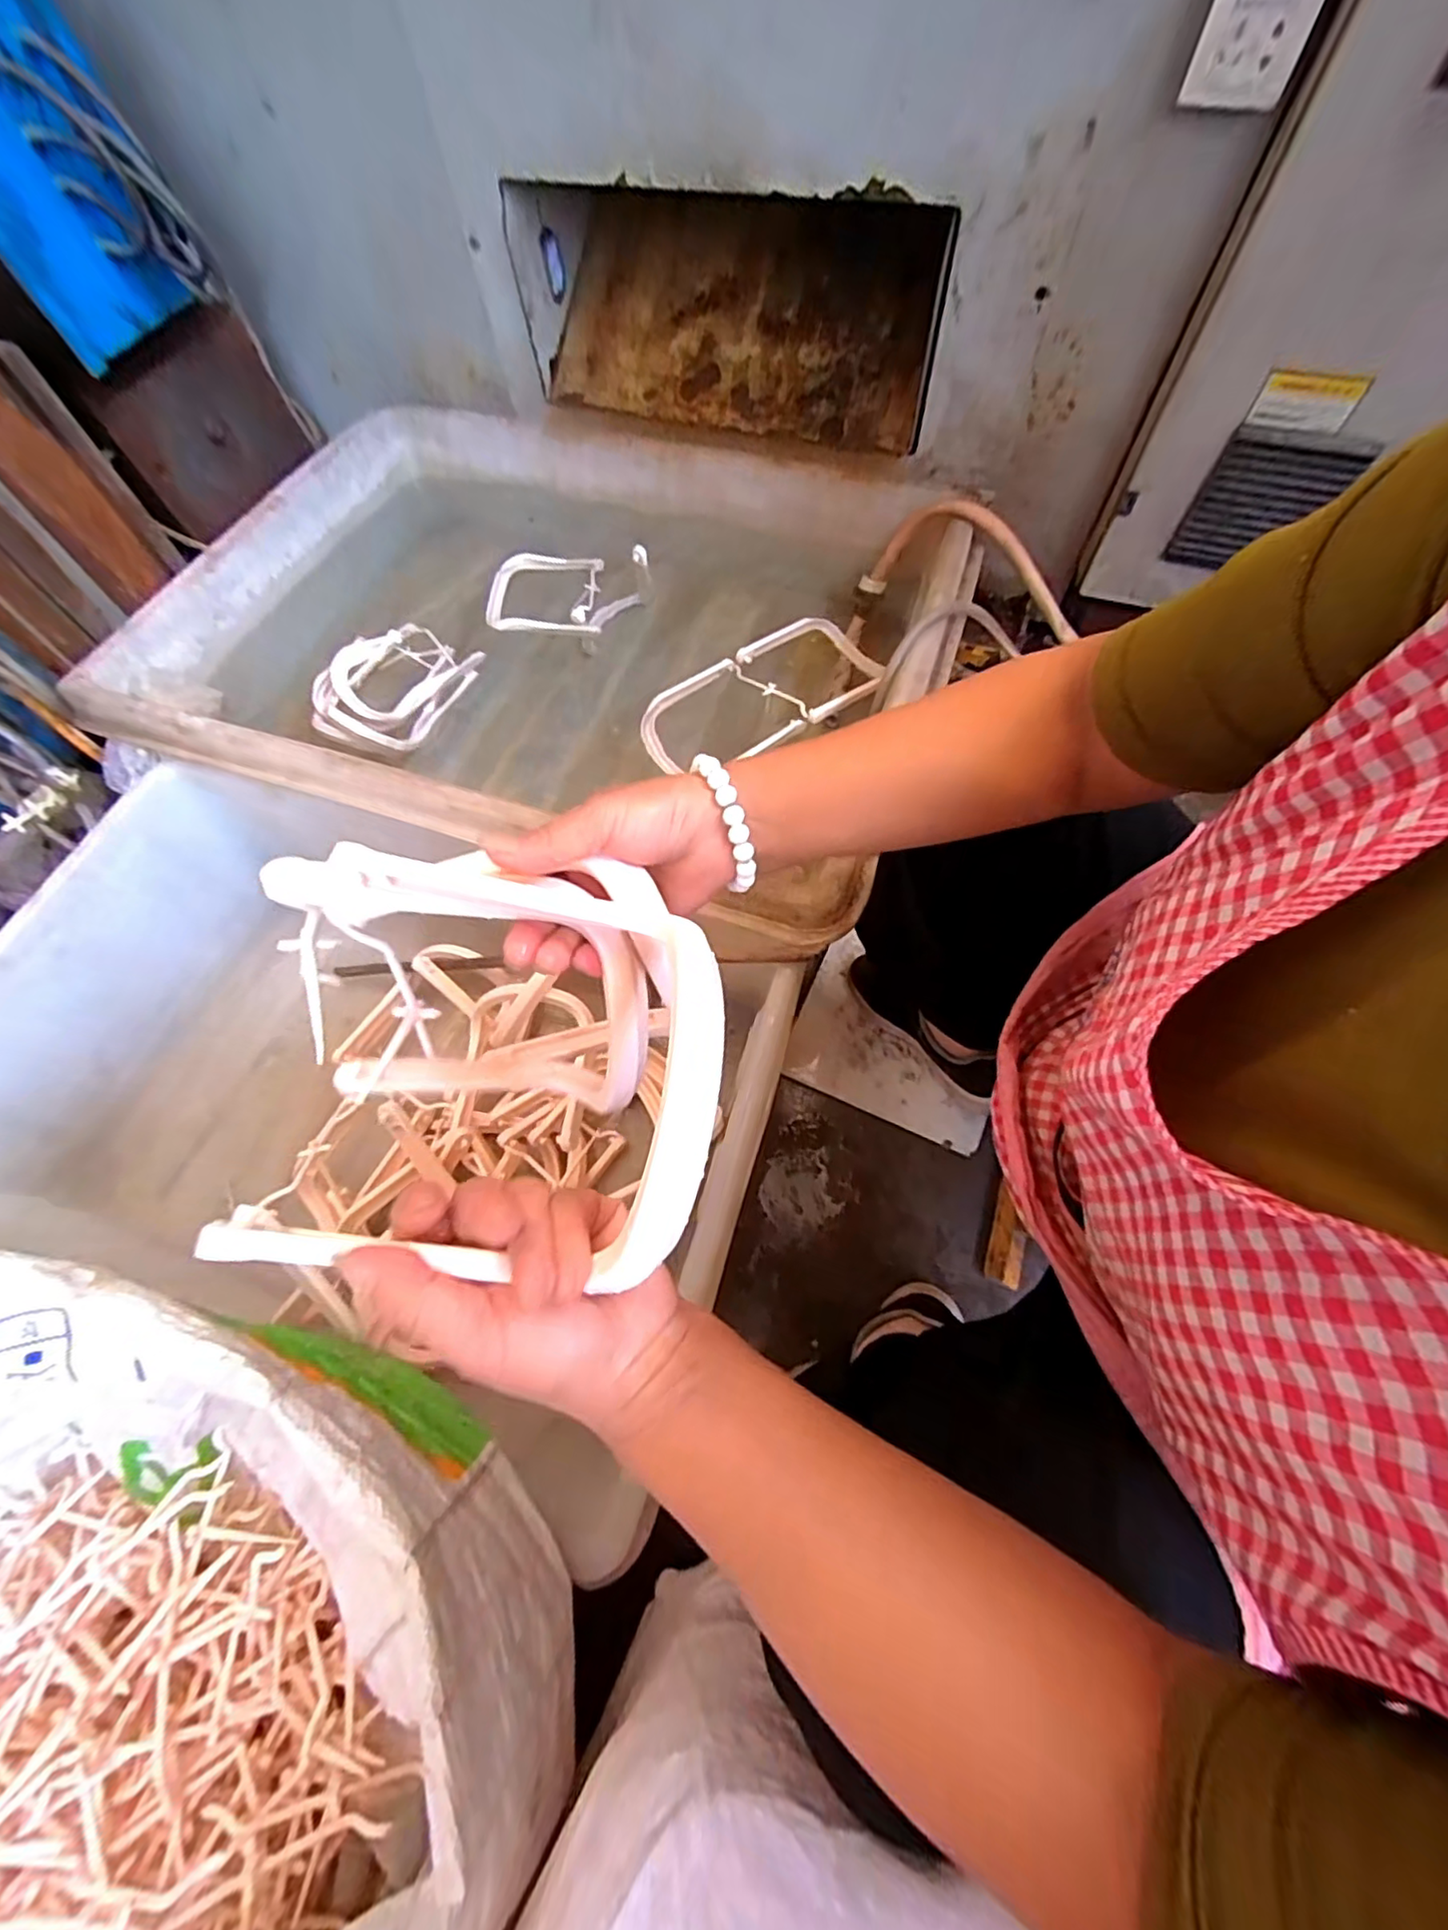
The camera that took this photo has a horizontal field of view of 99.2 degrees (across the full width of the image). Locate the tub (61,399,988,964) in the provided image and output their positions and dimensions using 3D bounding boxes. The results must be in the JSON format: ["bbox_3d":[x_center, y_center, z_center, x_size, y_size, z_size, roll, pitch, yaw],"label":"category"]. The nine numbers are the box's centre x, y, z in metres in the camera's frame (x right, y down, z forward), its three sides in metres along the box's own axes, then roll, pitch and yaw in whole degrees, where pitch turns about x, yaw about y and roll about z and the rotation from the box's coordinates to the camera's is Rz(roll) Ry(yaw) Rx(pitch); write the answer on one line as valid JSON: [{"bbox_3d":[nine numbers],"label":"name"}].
[{"bbox_3d":[-0.213,-0.506,0.936,1.062,0.179,0.895,20,67,12],"label":"tub"}]

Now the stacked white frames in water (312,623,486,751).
[{"bbox_3d":[-0.490,-0.420,0.923,0.211,0.036,0.228,20,67,12],"label":"stacked white frames in water"}]

